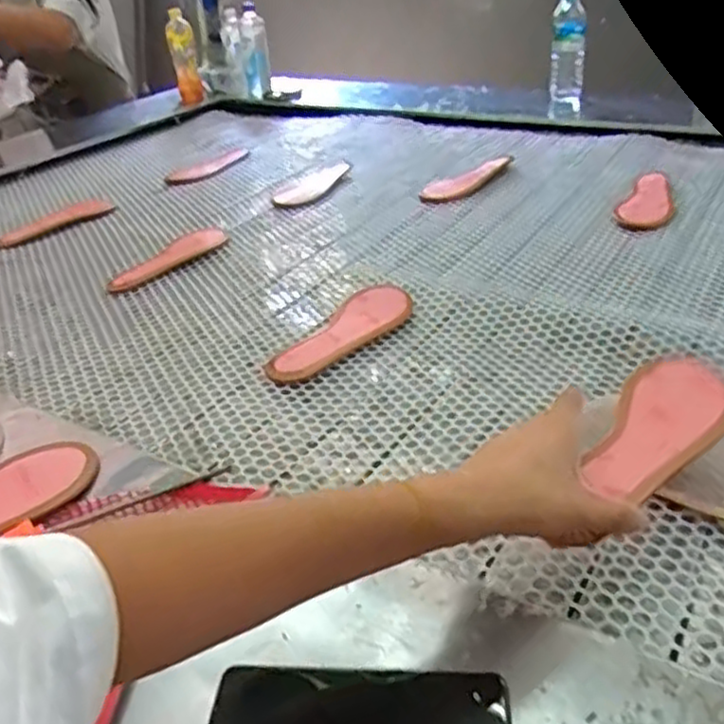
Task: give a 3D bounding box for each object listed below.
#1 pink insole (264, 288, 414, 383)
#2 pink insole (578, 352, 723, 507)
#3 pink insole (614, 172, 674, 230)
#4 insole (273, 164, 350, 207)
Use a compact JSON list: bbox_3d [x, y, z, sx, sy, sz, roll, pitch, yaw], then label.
[{"bbox_3d":[-0.020,-0.032,0.818,0.072,0.020,0.218,21,42,35],"label":"pink insole"},{"bbox_3d":[0.218,0.044,0.528,0.075,0.010,0.166,22,47,34],"label":"pink insole"},{"bbox_3d":[0.423,-0.240,1.077,0.071,0.017,0.178,11,37,25],"label":"pink insole"},{"bbox_3d":[-0.096,-0.315,1.299,0.090,0.016,0.179,12,37,25],"label":"insole"}]

